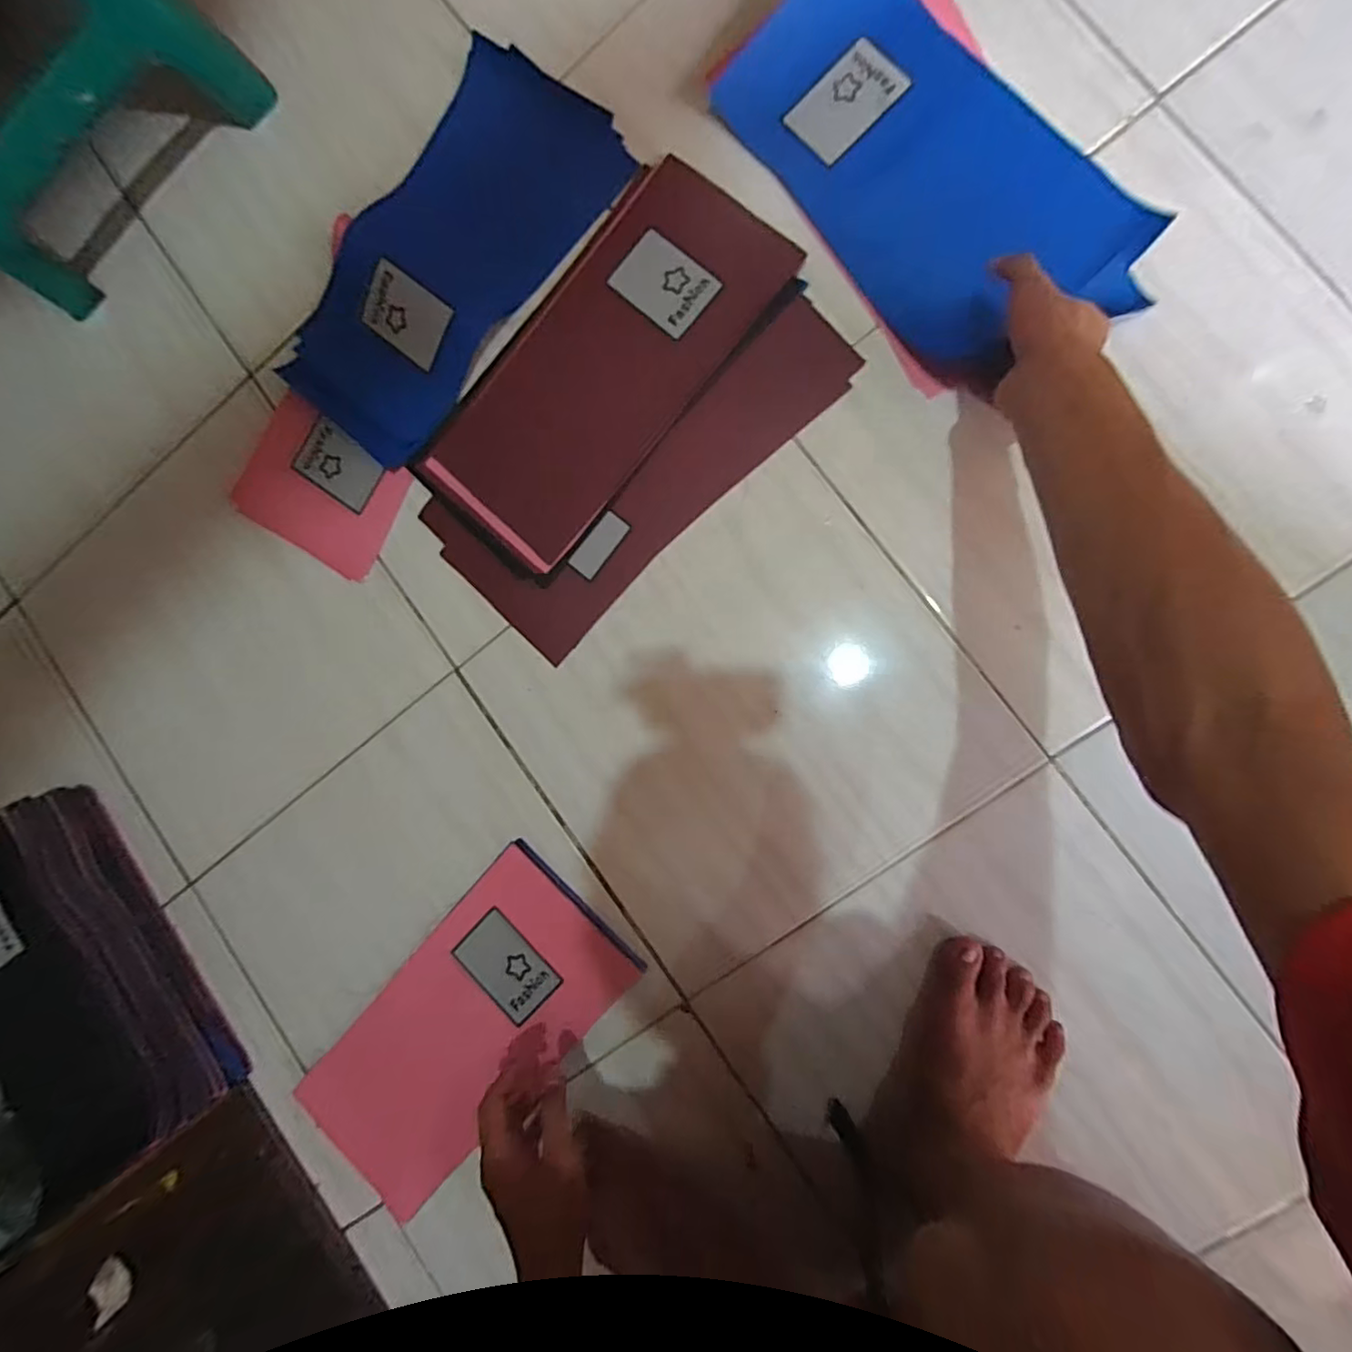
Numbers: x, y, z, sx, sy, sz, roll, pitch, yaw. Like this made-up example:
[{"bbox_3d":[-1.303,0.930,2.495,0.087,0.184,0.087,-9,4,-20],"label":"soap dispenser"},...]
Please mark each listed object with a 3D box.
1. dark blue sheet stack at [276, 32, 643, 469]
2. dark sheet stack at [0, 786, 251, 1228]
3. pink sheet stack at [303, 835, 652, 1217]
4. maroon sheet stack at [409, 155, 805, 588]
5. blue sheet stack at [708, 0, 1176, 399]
[{"bbox_3d":[-0.223,-0.406,0.587,0.192,0.022,0.386,38,97,7],"label":"dark blue sheet stack"},{"bbox_3d":[-0.644,0.331,0.639,0.182,0.100,0.370,-36,86,8],"label":"dark sheet stack"},{"bbox_3d":[-0.214,0.355,0.592,0.172,0.017,0.361,42,94,6],"label":"pink sheet stack"},{"bbox_3d":[-0.078,-0.289,0.570,0.188,0.013,0.384,41,97,6],"label":"maroon sheet stack"},{"bbox_3d":[0.220,-0.450,0.522,0.212,0.018,0.382,-35,86,8],"label":"blue sheet stack"}]

